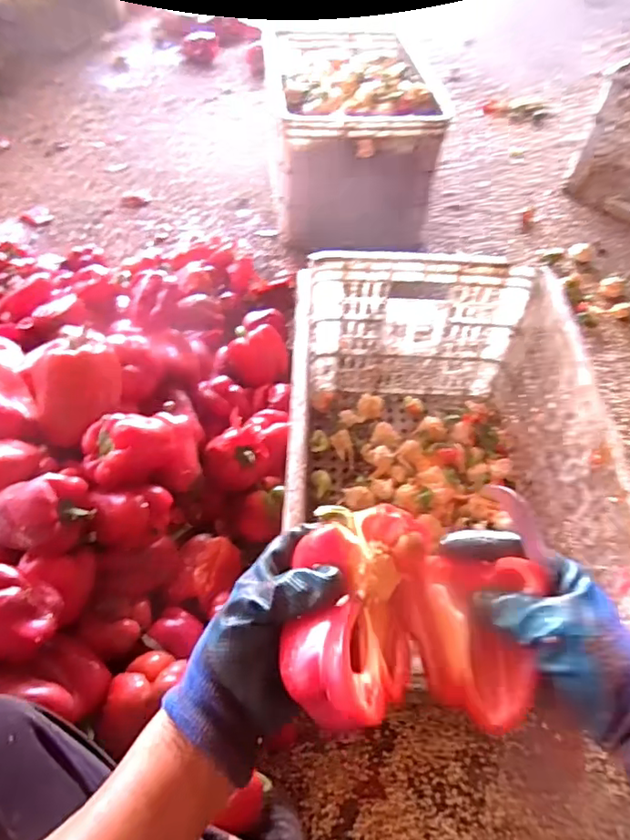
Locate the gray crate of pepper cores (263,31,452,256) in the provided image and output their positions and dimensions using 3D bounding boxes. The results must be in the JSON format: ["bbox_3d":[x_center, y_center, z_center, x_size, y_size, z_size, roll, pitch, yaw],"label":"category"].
[{"bbox_3d":[0.063,-0.675,1.327,0.328,0.277,0.524,-3,51,-7],"label":"gray crate of pepper cores"}]

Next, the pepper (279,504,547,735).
[{"bbox_3d":[0.062,0.124,0.354,0.147,0.055,0.134,7,51,1],"label":"pepper"}]

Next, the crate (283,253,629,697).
[{"bbox_3d":[0.142,0.053,0.745,0.350,0.281,0.511,4,51,-2],"label":"crate"}]

